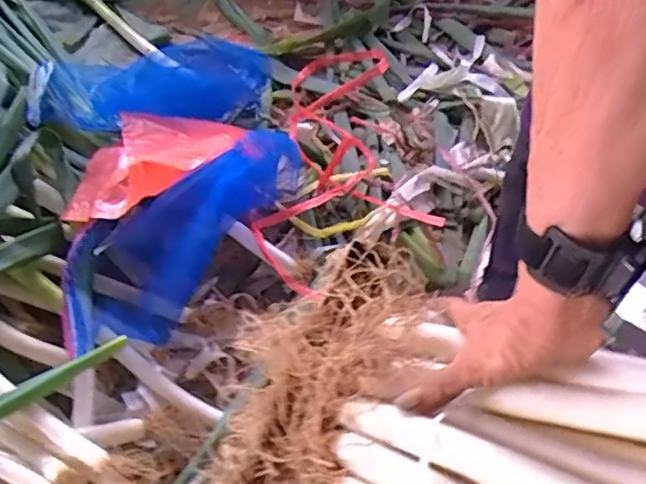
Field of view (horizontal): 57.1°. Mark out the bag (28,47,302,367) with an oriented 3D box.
[{"bbox_3d":[-0.225,-0.144,0.914,0.368,0.169,0.588,-13,58,-12],"label":"bag"}]

